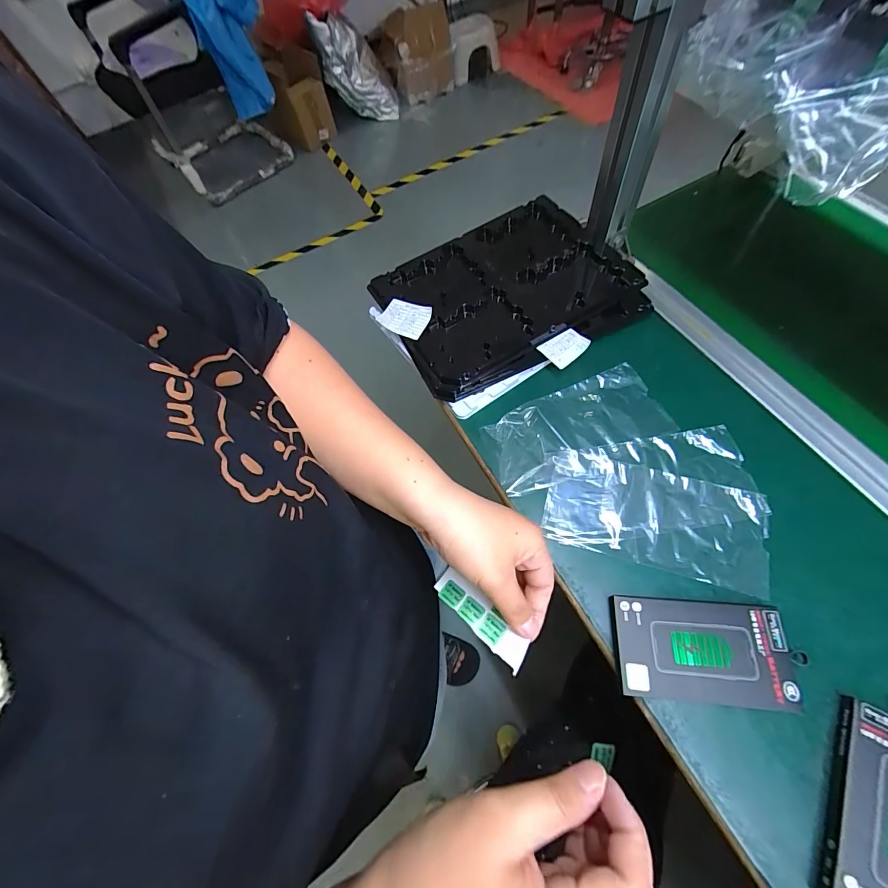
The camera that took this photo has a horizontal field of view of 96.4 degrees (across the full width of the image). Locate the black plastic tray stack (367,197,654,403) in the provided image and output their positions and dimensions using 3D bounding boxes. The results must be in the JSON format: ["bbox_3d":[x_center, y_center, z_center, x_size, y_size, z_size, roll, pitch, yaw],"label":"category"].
[{"bbox_3d":[0.080,-0.201,0.524,0.299,0.054,0.242,-26,66,-12],"label":"black plastic tray stack"}]

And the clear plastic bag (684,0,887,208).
[{"bbox_3d":[0.245,-0.249,0.282,0.059,0.083,0.166,-26,65,-7],"label":"clear plastic bag"}]

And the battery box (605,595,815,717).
[{"bbox_3d":[0.217,0.174,0.334,0.137,0.016,0.077,2,65,7],"label":"battery box"}]

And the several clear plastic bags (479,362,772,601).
[{"bbox_3d":[0.193,0.040,0.412,0.215,0.006,0.249,-24,66,-5],"label":"several clear plastic bags"}]

